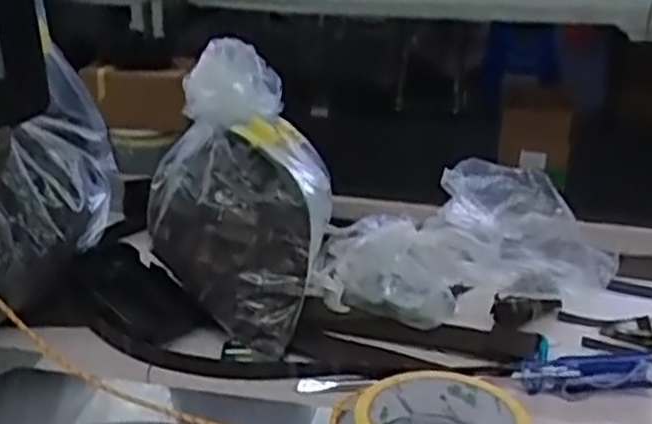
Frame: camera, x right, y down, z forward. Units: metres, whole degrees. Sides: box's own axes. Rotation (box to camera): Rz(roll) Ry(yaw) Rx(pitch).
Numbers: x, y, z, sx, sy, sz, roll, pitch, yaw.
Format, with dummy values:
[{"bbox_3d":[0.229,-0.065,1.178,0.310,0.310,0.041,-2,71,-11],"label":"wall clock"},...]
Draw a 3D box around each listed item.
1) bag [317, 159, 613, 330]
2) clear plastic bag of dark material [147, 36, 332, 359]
[{"bbox_3d":[0.104,0.019,0.593,0.215,0.090,0.106,1,23,-1],"label":"bag"},{"bbox_3d":[-0.060,-0.016,0.574,0.125,0.170,0.146,7,24,15],"label":"clear plastic bag of dark material"}]

